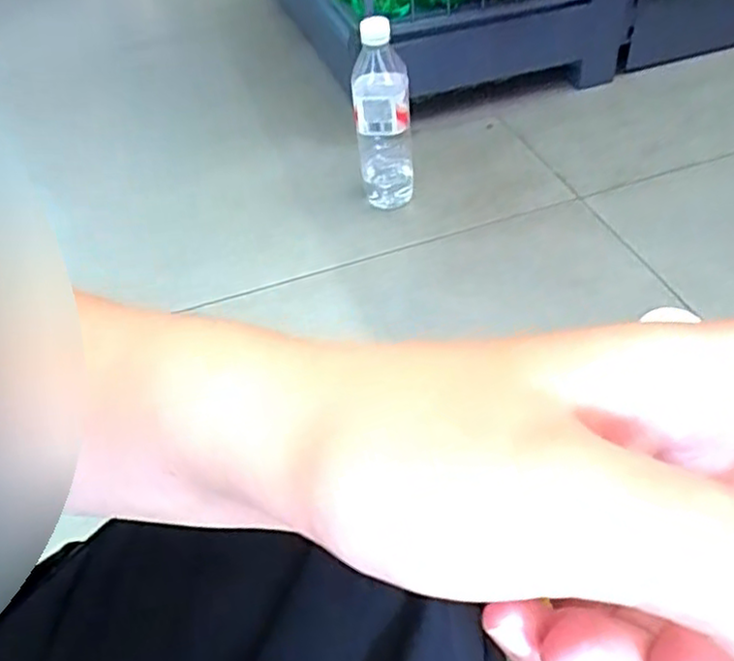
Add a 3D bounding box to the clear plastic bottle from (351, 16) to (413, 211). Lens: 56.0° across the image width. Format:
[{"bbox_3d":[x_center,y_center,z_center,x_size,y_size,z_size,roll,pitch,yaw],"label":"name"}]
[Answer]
[{"bbox_3d":[0.019,-0.264,0.864,0.070,0.228,0.061,-1,46,6],"label":"clear plastic bottle"}]

